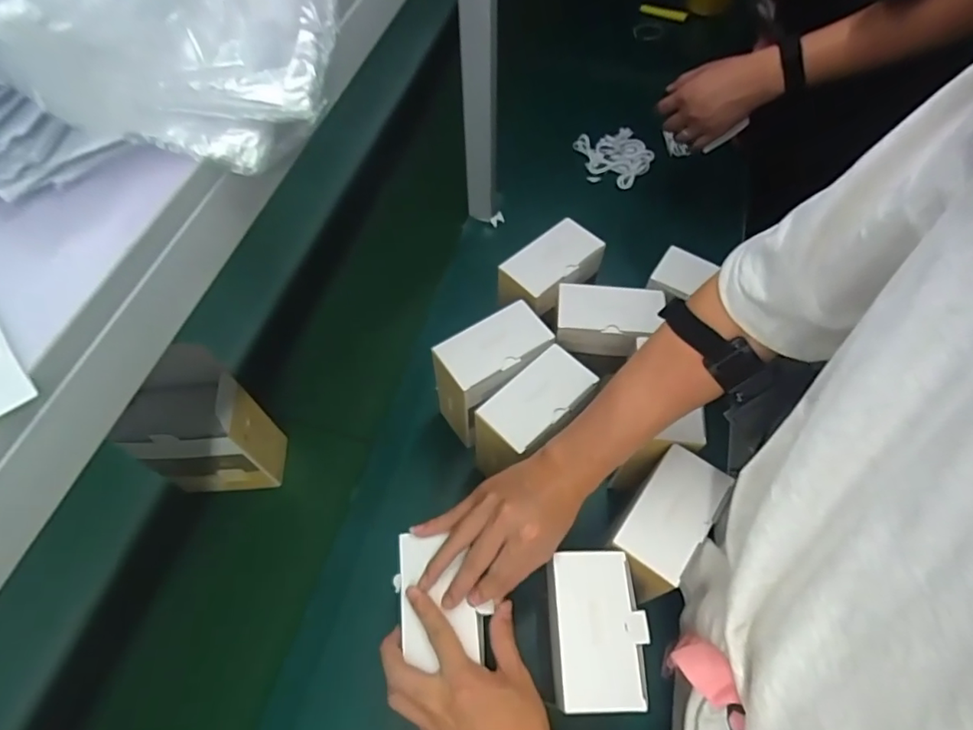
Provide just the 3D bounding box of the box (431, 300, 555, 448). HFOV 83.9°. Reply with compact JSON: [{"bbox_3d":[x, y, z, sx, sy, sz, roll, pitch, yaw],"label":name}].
[{"bbox_3d":[0.007,0.015,0.642,0.133,0.142,0.073,-32,64,-17],"label":"box"}]

